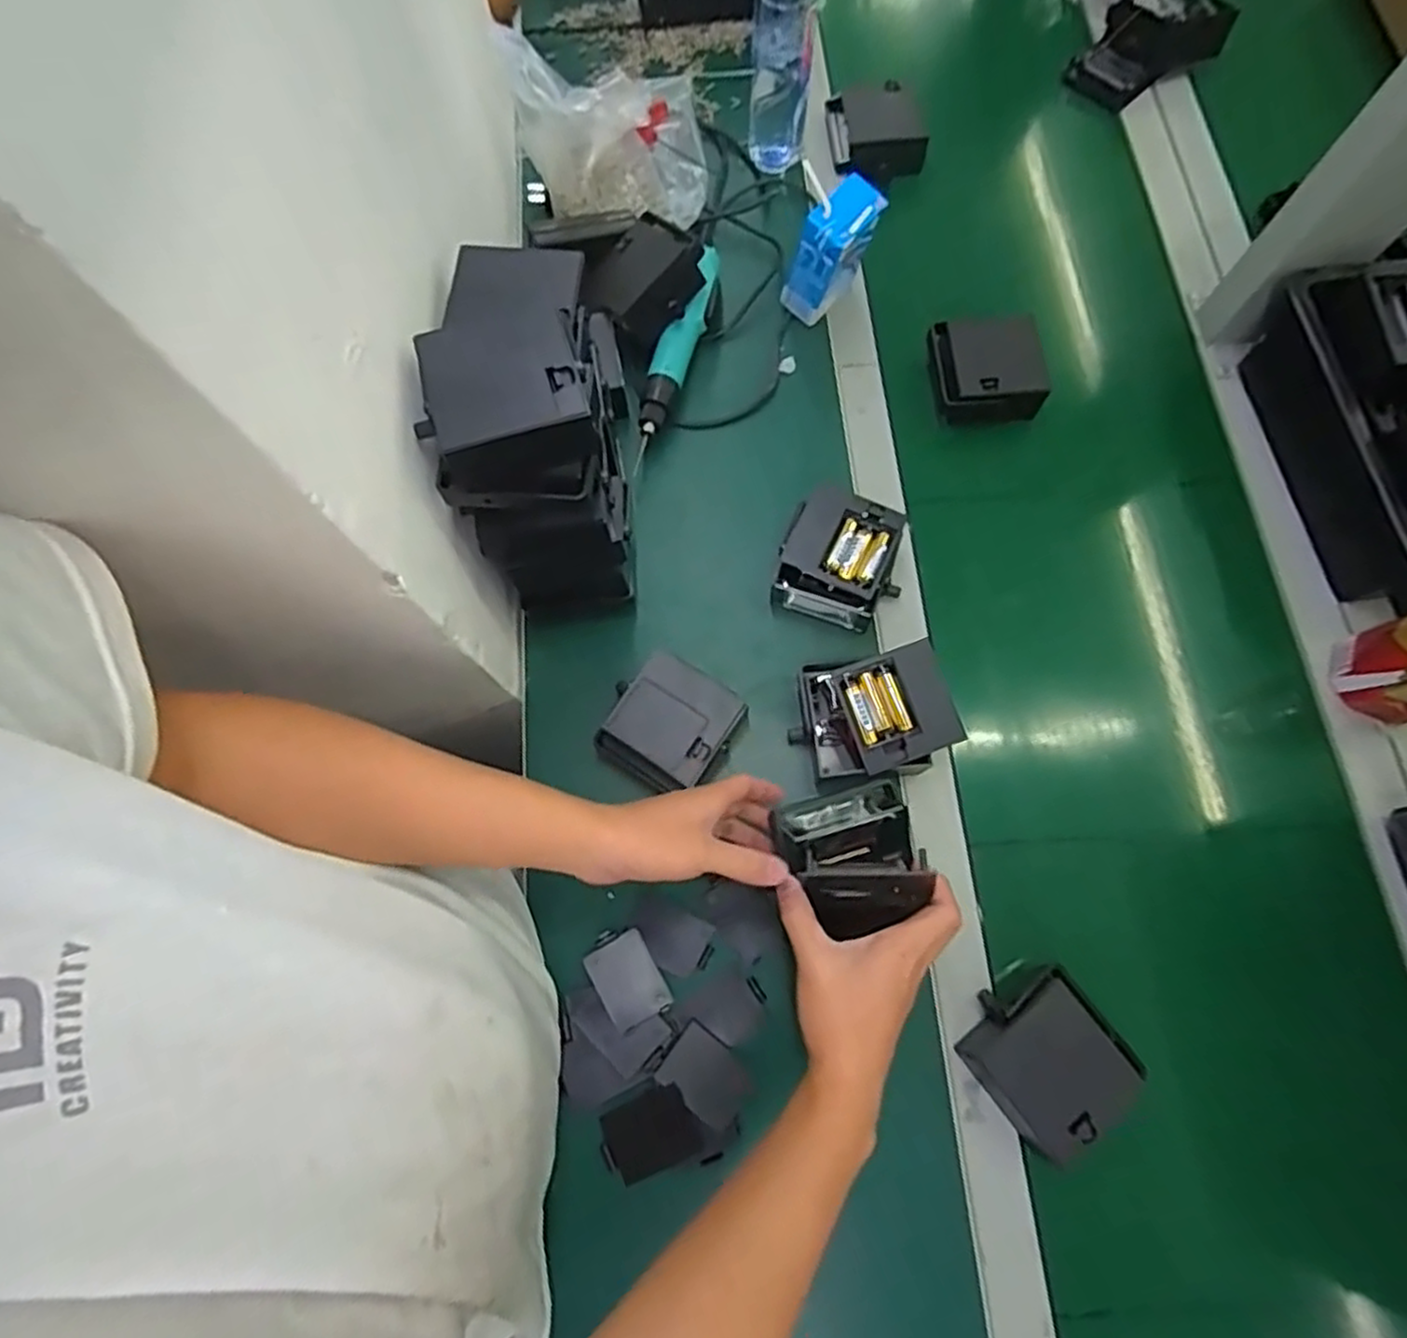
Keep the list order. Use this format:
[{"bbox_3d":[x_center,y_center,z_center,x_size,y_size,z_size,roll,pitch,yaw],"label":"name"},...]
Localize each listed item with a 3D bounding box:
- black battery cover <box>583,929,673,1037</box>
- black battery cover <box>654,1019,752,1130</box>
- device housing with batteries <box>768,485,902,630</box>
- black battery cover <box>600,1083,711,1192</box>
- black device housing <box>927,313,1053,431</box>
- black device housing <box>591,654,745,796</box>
[{"bbox_3d":[-0.056,0.225,0.539,0.046,0.007,0.066,-28,75,-7],"label":"black battery cover"},{"bbox_3d":[0.003,0.284,0.515,0.061,0.009,0.045,36,77,11],"label":"black battery cover"},{"bbox_3d":[0.115,-0.090,0.611,0.099,0.049,0.099,18,75,7],"label":"device housing with batteries"},{"bbox_3d":[-0.035,0.317,0.504,0.066,0.007,0.046,-24,74,-6],"label":"black battery cover"},{"bbox_3d":[0.254,-0.273,0.670,0.088,0.047,0.090,-6,73,0],"label":"black device housing"},{"bbox_3d":[-0.024,0.044,0.576,0.090,0.039,0.090,34,77,11],"label":"black device housing"}]

